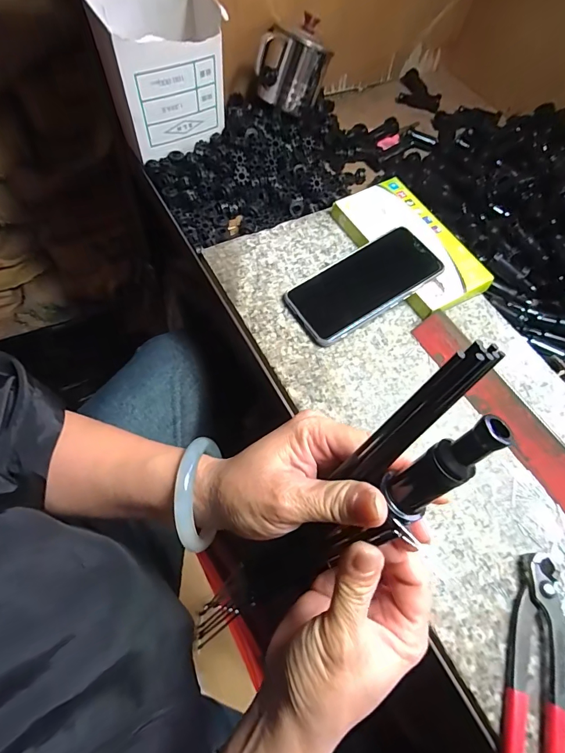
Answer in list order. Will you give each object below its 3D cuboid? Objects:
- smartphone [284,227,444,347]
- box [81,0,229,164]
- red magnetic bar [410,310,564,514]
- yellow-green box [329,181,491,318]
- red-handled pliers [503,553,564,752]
[{"bbox_3d":[0.084,-0.096,0.406,0.154,0.008,0.078,-32,65,-8],"label":"smartphone"},{"bbox_3d":[-0.131,-0.343,0.449,0.130,0.148,0.078,-24,68,-17],"label":"box"},{"bbox_3d":[0.206,0.034,0.362,0.028,0.028,0.228,-26,69,-18],"label":"red magnetic bar"},{"bbox_3d":[0.146,-0.151,0.447,0.100,0.024,0.179,-22,68,-16],"label":"yellow-green box"},{"bbox_3d":[0.175,0.226,0.263,0.043,0.018,0.194,23,63,6],"label":"red-handled pliers"}]

